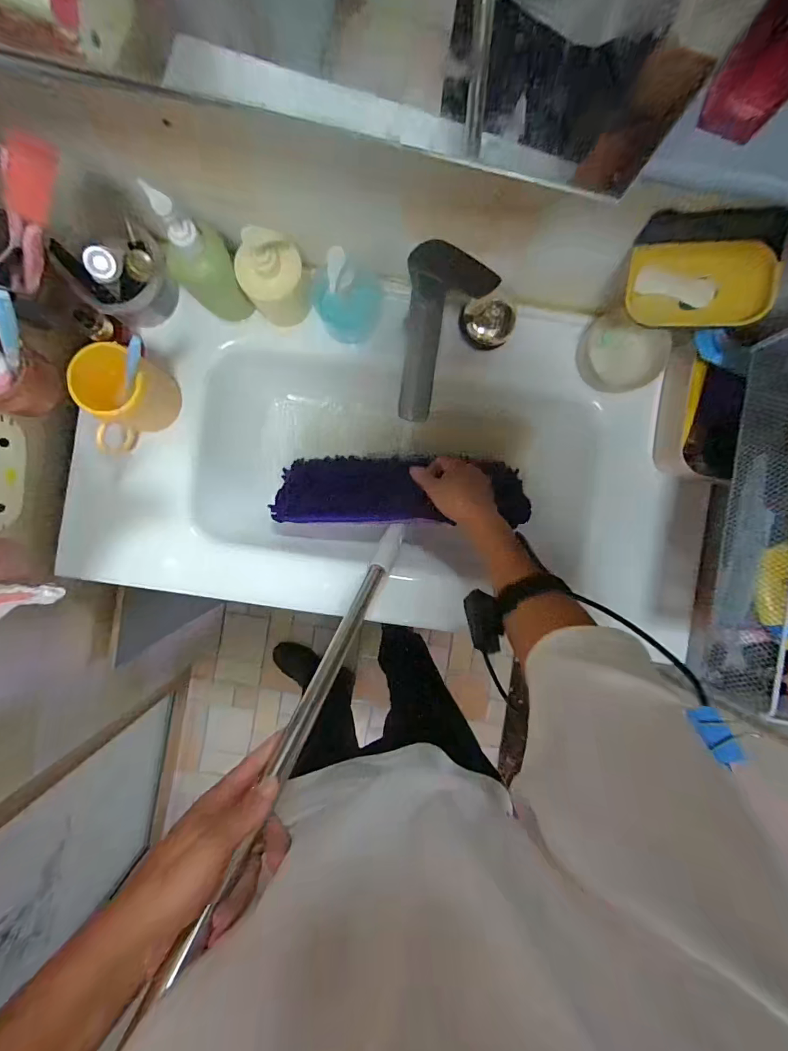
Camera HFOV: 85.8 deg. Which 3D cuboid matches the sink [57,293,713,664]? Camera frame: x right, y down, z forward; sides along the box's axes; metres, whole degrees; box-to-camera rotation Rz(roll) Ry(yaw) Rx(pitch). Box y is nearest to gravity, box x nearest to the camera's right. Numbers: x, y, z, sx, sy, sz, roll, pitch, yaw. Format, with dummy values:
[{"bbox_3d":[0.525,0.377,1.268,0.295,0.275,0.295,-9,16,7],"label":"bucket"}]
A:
[{"bbox_3d":[0.008,-0.088,0.638,0.875,0.146,0.411,3,91,0],"label":"sink"}]

